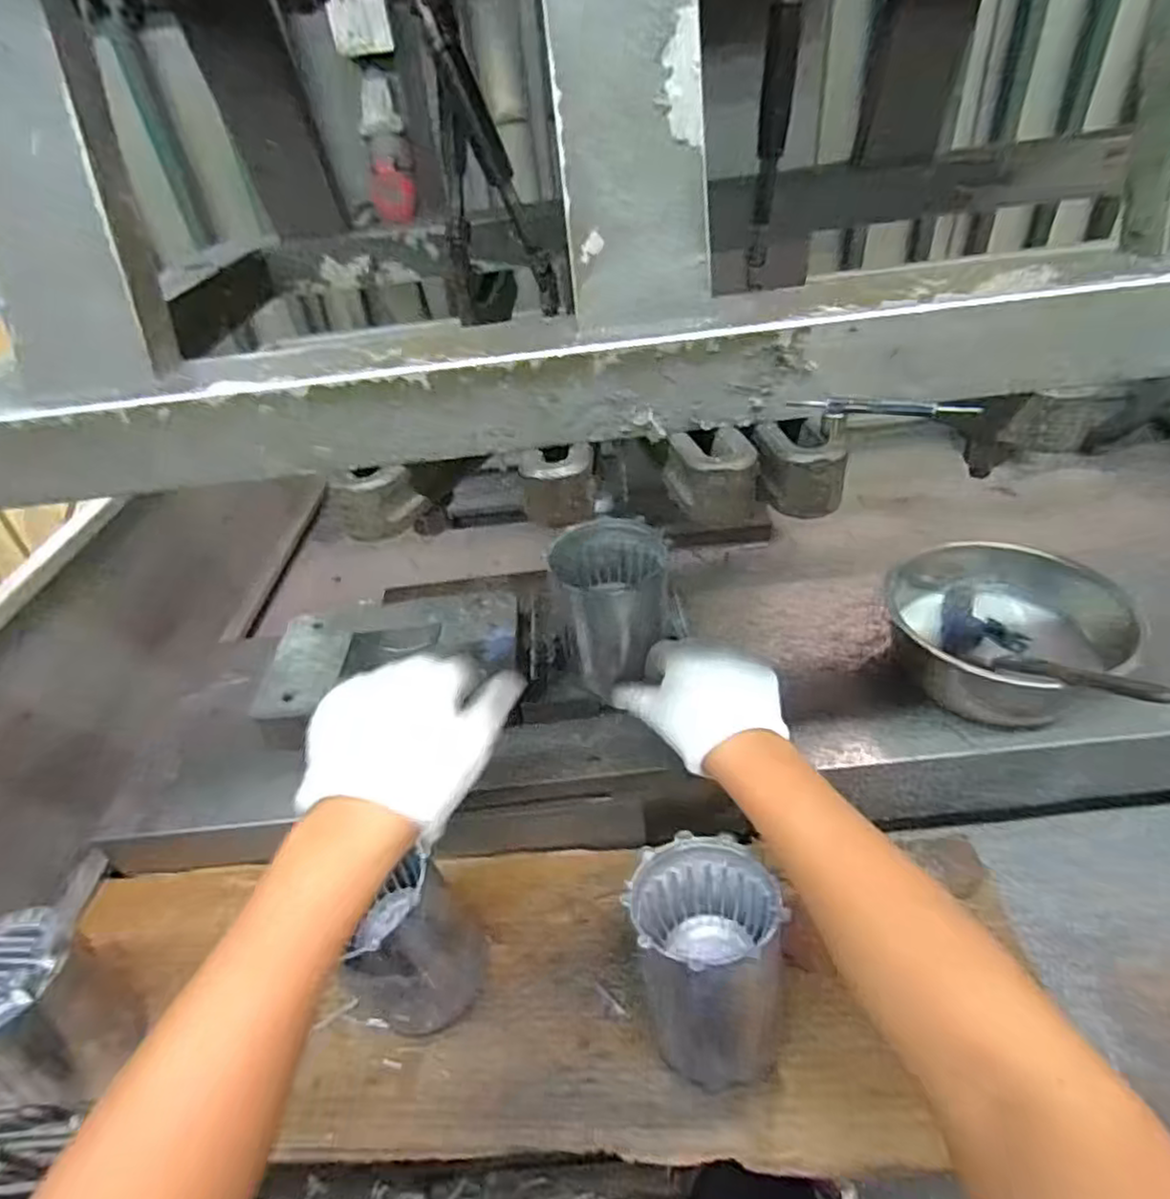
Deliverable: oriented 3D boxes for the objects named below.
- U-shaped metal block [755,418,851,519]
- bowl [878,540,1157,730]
[{"bbox_3d":[0.087,-0.055,0.279,0.028,0.025,0.042,-6,39,1],"label":"U-shaped metal block"},{"bbox_3d":[0.357,0.028,0.593,0.159,0.086,0.162,-4,39,4],"label":"bowl"}]

